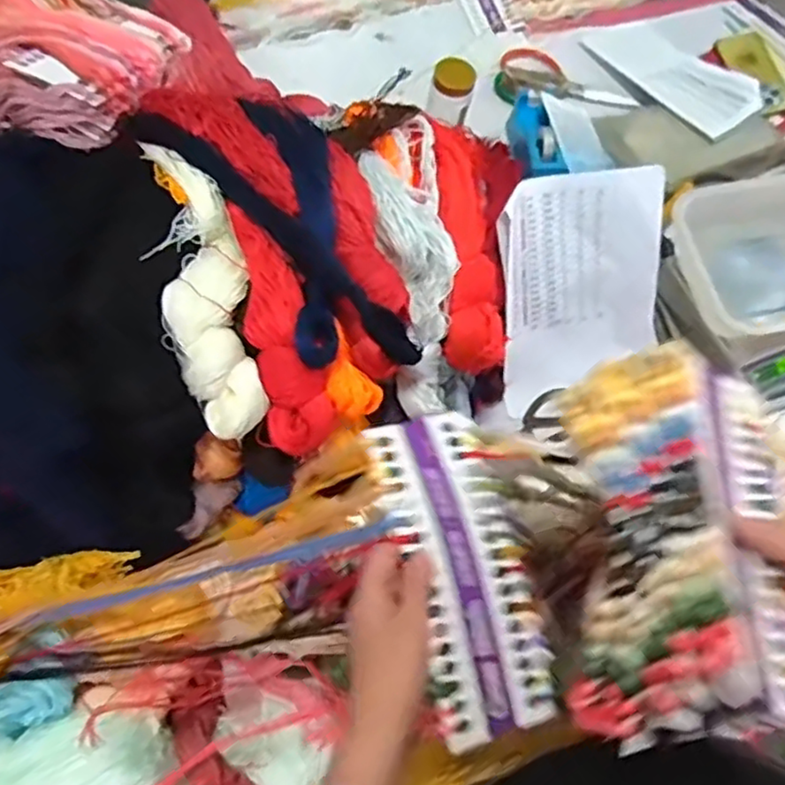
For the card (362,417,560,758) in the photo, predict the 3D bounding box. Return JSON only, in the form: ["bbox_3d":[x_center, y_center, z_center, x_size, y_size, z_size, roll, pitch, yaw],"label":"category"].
[{"bbox_3d":[0.053,0.132,0.510,0.087,0.022,0.238,-12,74,-17],"label":"card"}]

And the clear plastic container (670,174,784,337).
[{"bbox_3d":[0.498,-0.181,0.868,0.300,0.077,0.216,-13,71,-7],"label":"clear plastic container"}]

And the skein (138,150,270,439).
[{"bbox_3d":[-0.186,-0.113,0.661,0.083,0.060,0.313,-16,71,-8],"label":"skein"}]

